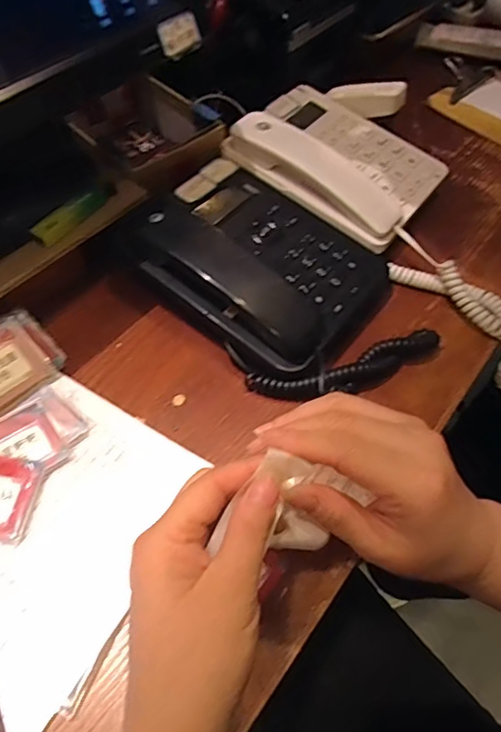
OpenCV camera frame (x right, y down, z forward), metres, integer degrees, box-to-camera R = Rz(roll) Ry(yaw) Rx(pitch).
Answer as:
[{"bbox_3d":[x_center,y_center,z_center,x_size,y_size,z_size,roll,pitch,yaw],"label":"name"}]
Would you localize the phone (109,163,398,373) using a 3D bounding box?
[{"bbox_3d":[0.007,-0.093,0.446,0.200,0.064,0.164,32,61,18],"label":"phone"}]

